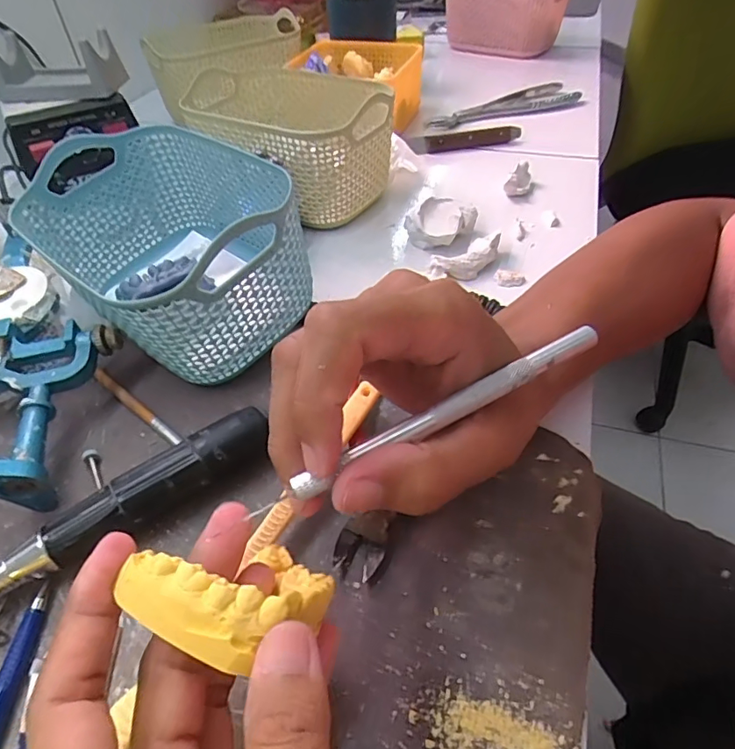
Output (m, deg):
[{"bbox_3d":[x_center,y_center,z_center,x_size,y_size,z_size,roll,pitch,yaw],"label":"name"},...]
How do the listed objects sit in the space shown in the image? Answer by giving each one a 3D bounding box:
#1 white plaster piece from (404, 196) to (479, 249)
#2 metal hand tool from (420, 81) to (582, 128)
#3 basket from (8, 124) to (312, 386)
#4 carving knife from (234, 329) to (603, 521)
[{"bbox_3d":[0.058,-0.120,0.403,0.040,0.033,0.049,30,54,28],"label":"white plaster piece"},{"bbox_3d":[0.161,-0.321,0.606,0.202,0.017,0.055,-18,47,-14],"label":"metal hand tool"},{"bbox_3d":[-0.119,-0.075,0.317,0.173,0.097,0.116,31,55,29],"label":"basket"},{"bbox_3d":[0.024,0.013,0.163,0.123,0.006,0.007,-26,49,-14],"label":"carving knife"}]

